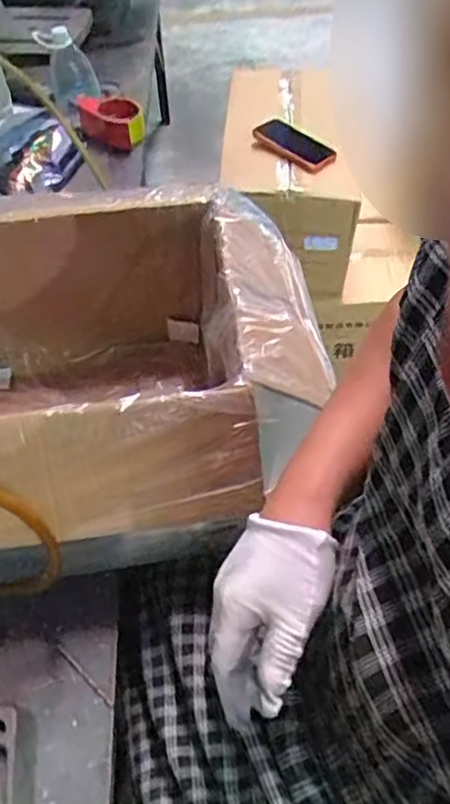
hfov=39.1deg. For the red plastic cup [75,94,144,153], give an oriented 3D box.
[{"bbox_3d":[-0.207,-0.515,1.152,0.111,0.053,0.132,-13,55,-6],"label":"red plastic cup"}]

